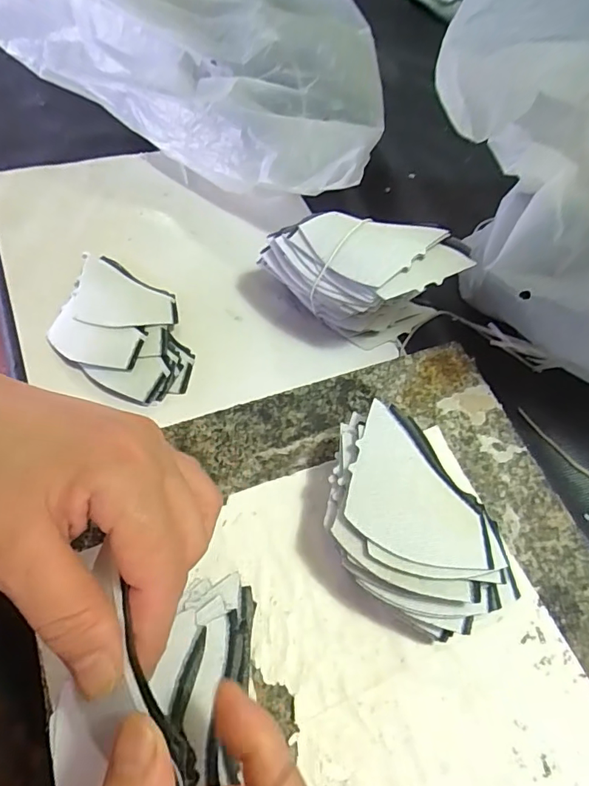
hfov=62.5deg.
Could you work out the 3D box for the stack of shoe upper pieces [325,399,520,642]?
[{"bbox_3d":[0.056,0.071,0.255,0.070,0.050,0.112,-32,69,-20],"label":"stack of shoe upper pieces"}]

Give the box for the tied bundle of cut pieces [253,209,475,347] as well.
[{"bbox_3d":[0.044,-0.076,0.345,0.132,0.078,0.053,9,61,0],"label":"tied bundle of cut pieces"}]

